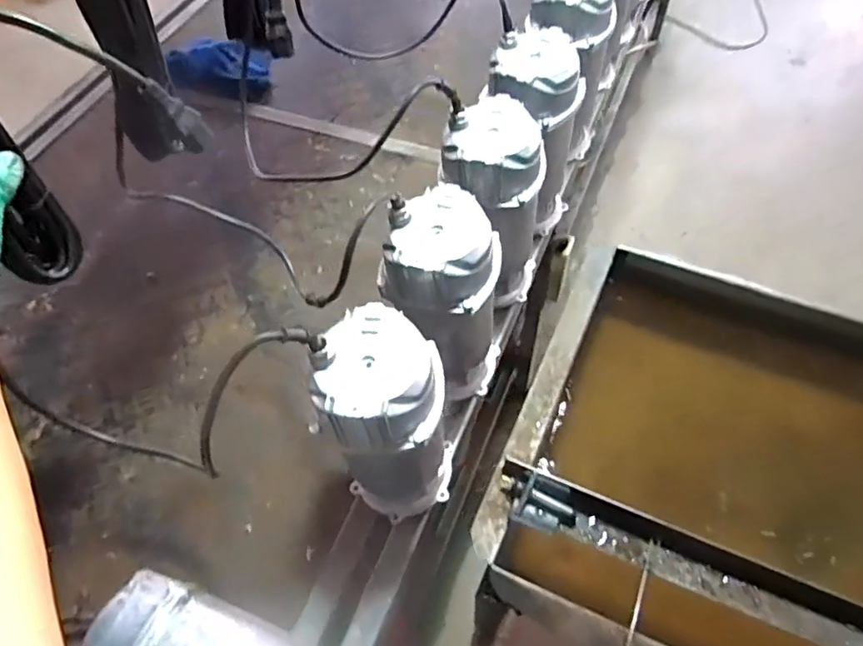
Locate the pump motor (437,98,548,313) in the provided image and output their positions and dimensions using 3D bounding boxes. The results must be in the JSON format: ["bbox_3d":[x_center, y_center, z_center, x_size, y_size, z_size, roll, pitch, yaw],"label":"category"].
[{"bbox_3d":[0.092,-0.143,0.819,0.129,0.300,0.114,-34,61,-16],"label":"pump motor"}]

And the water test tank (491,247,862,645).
[{"bbox_3d":[0.506,0.251,0.823,0.727,0.260,0.574,20,61,16],"label":"water test tank"}]

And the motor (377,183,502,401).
[{"bbox_3d":[0.023,-0.018,0.743,0.116,0.304,0.122,-2,58,3],"label":"motor"}]

